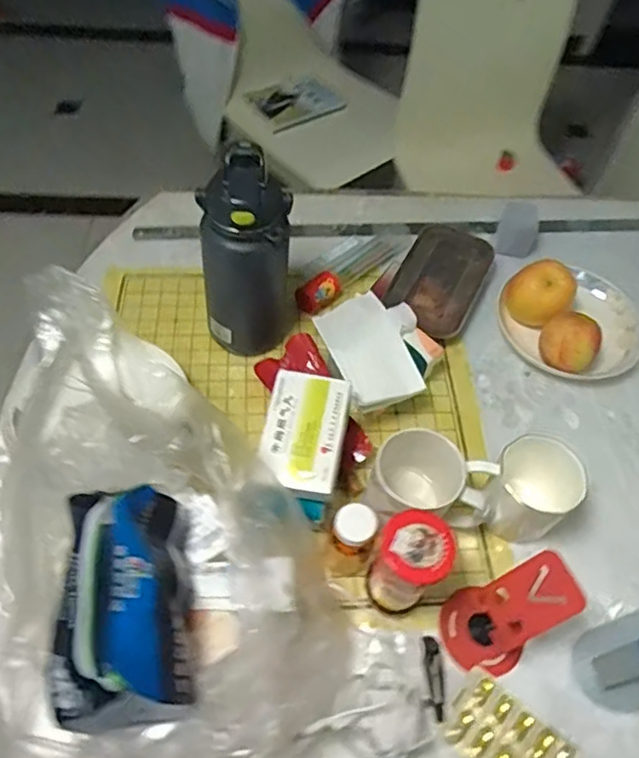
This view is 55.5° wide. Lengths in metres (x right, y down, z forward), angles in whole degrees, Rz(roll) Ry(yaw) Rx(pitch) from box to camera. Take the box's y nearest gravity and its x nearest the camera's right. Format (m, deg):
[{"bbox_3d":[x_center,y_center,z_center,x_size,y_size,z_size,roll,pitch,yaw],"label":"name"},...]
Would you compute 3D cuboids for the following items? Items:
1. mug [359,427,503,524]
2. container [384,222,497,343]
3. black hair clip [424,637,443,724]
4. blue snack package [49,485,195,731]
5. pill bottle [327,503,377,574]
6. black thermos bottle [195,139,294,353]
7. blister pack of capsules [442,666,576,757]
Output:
[{"bbox_3d":[0.122,0.113,0.665,0.145,0.102,0.095,-3,57,-7],"label":"mug"},{"bbox_3d":[0.168,-0.136,0.869,0.116,0.043,0.192,25,58,12],"label":"container"},{"bbox_3d":[0.111,0.291,0.594,0.020,0.014,0.073,6,56,-1],"label":"black hair clip"},{"bbox_3d":[-0.142,0.169,0.470,0.107,0.084,0.160,-8,58,-10],"label":"blue snack package"},{"bbox_3d":[0.033,0.163,0.620,0.041,0.094,0.039,2,56,-3],"label":"pill bottle"},{"bbox_3d":[-0.085,-0.135,0.722,0.096,0.255,0.093,-2,57,-6],"label":"black thermos bottle"},{"bbox_3d":[0.177,0.342,0.570,0.117,0.007,0.075,39,62,19],"label":"blister pack of capsules"}]

